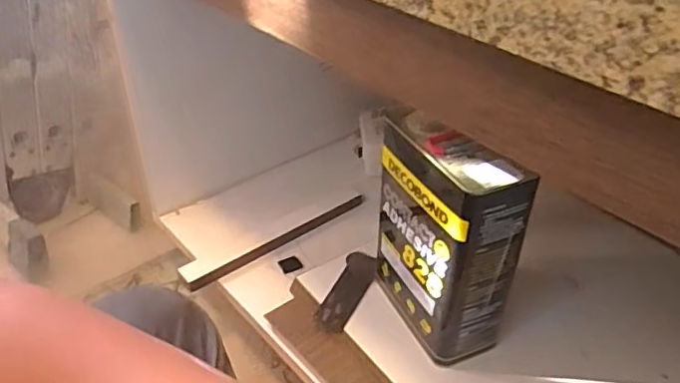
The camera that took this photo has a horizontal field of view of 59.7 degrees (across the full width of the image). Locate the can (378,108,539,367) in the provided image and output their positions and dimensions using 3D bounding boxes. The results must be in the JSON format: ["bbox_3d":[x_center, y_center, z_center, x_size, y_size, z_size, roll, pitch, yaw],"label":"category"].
[{"bbox_3d":[0.111,0.056,0.663,0.084,0.248,0.164,-17,40,-22],"label":"can"}]

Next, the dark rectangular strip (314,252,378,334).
[{"bbox_3d":[0.012,0.129,0.772,0.047,0.010,0.137,14,39,18],"label":"dark rectangular strip"}]

